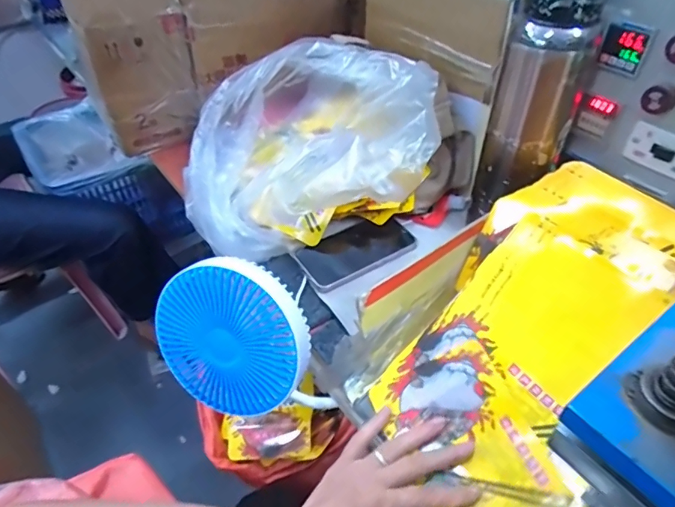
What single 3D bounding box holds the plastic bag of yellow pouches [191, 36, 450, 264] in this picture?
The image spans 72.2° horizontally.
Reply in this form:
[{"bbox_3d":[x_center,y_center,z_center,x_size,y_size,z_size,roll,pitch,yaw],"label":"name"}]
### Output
[{"bbox_3d":[-0.023,-0.123,0.583,0.290,0.185,0.204,5,44,6],"label":"plastic bag of yellow pouches"}]

